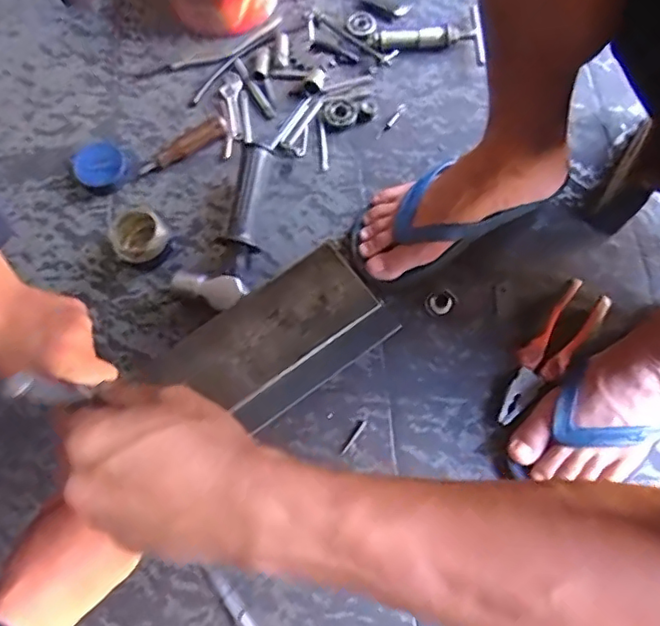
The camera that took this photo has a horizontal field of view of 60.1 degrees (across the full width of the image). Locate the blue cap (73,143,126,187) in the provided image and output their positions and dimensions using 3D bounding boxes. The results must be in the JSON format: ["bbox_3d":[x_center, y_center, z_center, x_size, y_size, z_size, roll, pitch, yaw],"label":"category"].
[{"bbox_3d":[-0.272,-0.174,0.674,0.055,0.021,0.054,-1,72,2],"label":"blue cap"}]

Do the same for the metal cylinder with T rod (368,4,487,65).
[{"bbox_3d":[0.124,-0.354,0.720,0.137,0.025,0.083,-1,72,1],"label":"metal cylinder with T rod"}]

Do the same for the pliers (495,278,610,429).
[{"bbox_3d":[0.228,0.040,0.601,0.047,0.021,0.176,41,78,13],"label":"pliers"}]

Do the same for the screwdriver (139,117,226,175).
[{"bbox_3d":[-0.176,-0.197,0.683,0.111,0.016,0.024,-36,75,-9],"label":"screwdriver"}]

